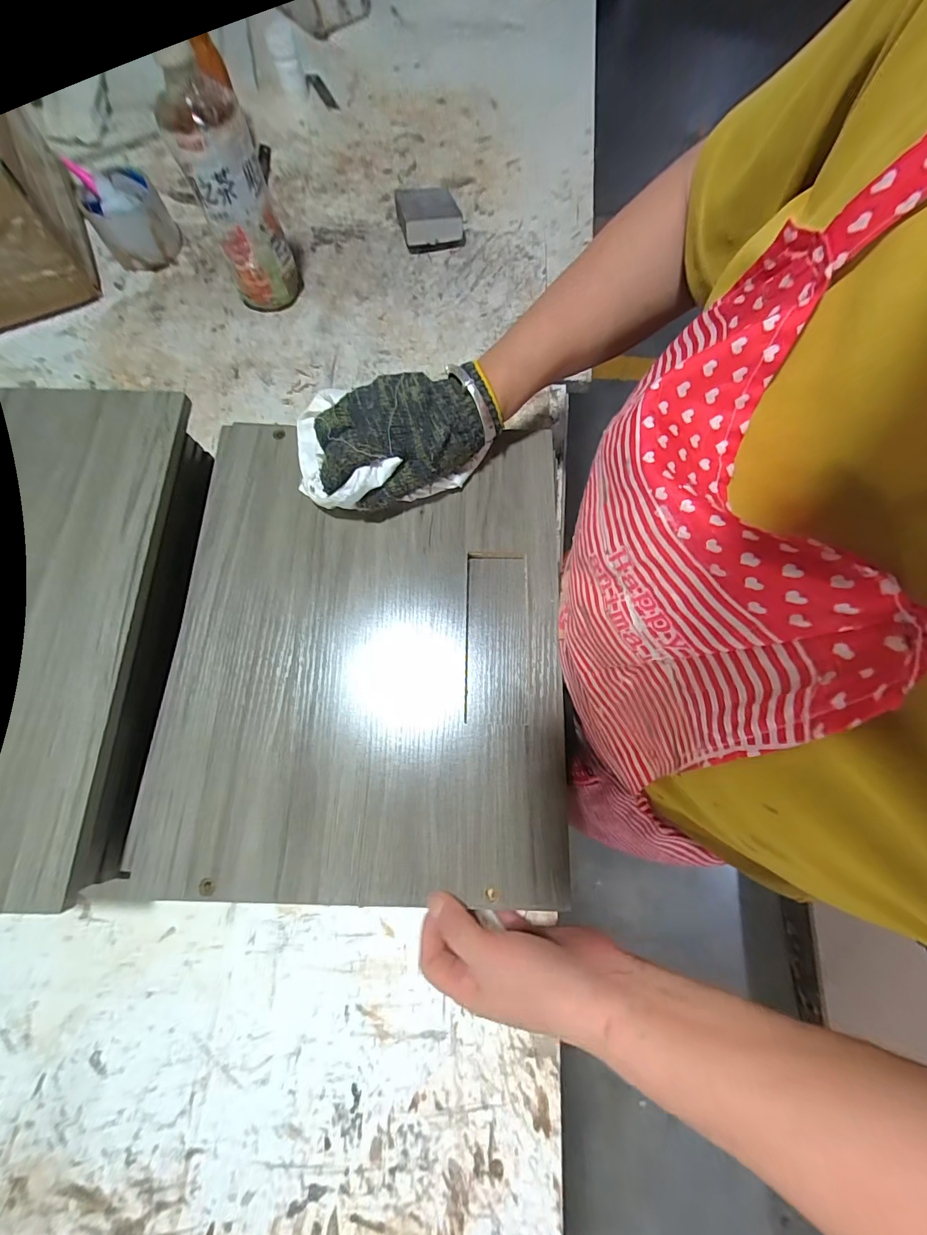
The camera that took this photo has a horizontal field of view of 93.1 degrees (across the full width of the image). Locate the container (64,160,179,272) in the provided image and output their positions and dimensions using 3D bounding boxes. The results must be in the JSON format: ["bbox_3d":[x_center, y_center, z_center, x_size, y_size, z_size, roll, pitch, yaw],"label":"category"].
[{"bbox_3d":[-0.393,-0.475,0.517,0.080,0.066,0.087,-26,75,-7],"label":"container"}]

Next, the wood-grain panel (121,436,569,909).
[{"bbox_3d":[-0.076,0.013,0.349,0.301,0.013,0.360,1,74,0],"label":"wood-grain panel"}]

